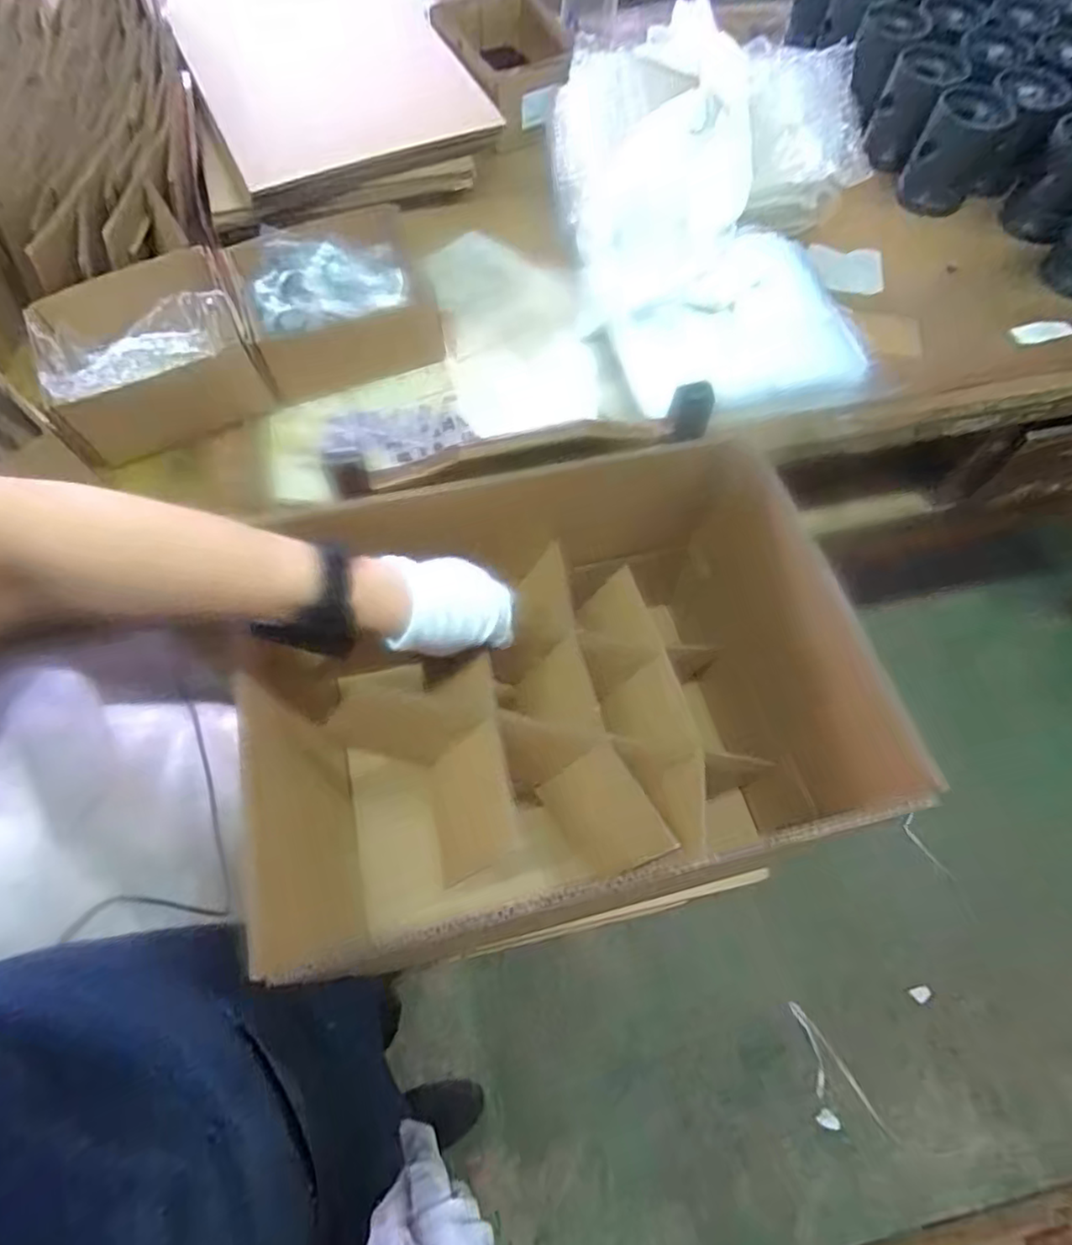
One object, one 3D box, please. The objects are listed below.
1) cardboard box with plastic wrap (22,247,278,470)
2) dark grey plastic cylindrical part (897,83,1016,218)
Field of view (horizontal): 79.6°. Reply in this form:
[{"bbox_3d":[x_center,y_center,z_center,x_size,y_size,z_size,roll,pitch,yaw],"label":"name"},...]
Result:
[{"bbox_3d":[-0.395,-0.279,0.662,0.188,0.089,0.165,-26,69,-12],"label":"cardboard box with plastic wrap"},{"bbox_3d":[0.556,-0.630,0.861,0.088,0.111,0.090,0,66,-1],"label":"dark grey plastic cylindrical part"}]

